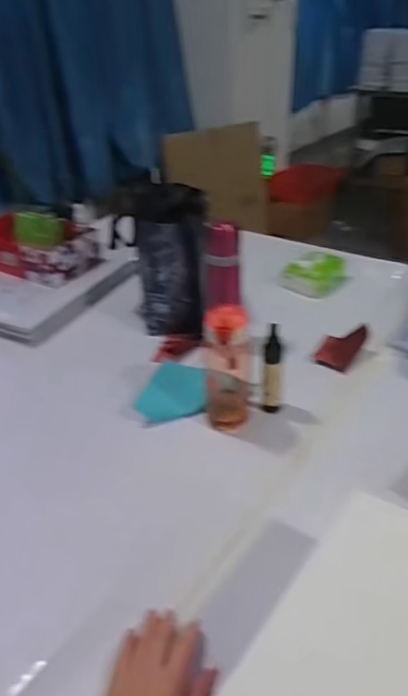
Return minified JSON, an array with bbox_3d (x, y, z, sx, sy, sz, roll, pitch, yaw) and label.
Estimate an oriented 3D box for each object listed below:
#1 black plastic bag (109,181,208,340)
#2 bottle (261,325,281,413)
[{"bbox_3d":[-0.070,-0.171,1.078,0.148,0.252,0.161,-5,33,-4],"label":"black plastic bag"},{"bbox_3d":[0.108,0.034,0.846,0.027,0.144,0.033,3,33,9],"label":"bottle"}]

